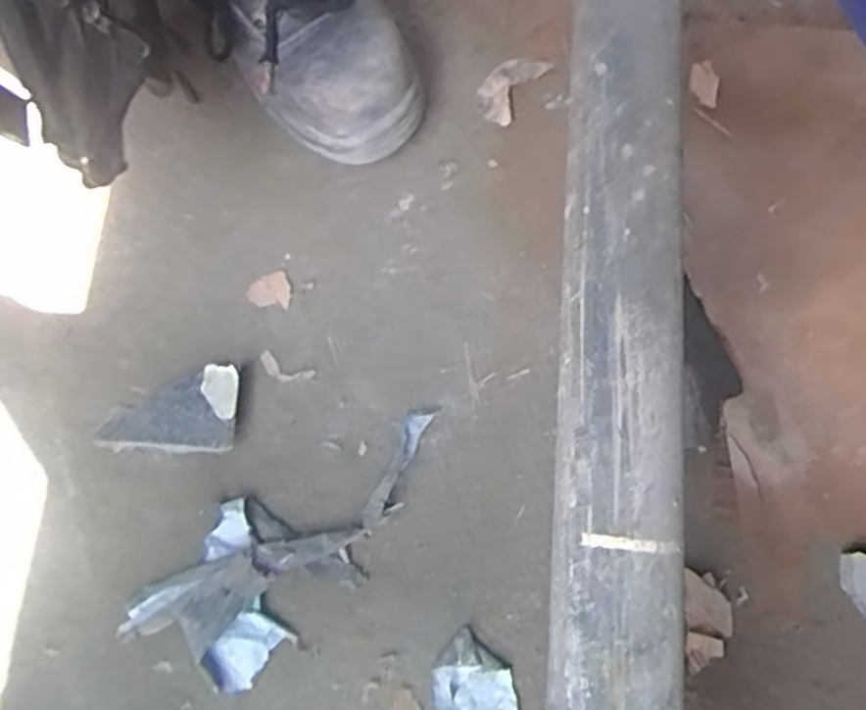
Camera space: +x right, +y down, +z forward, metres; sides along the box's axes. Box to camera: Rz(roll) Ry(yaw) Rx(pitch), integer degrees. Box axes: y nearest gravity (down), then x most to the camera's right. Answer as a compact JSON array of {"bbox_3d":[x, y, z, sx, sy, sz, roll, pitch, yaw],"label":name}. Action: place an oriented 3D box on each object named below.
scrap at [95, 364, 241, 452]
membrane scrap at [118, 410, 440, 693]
[{"bbox_3d":[-0.176,0.036,0.503,0.088,0.020,0.055,1,78,2],"label":"scrap"},{"bbox_3d":[-0.087,0.118,0.481,0.220,0.026,0.088,-42,80,-7],"label":"membrane scrap"}]

